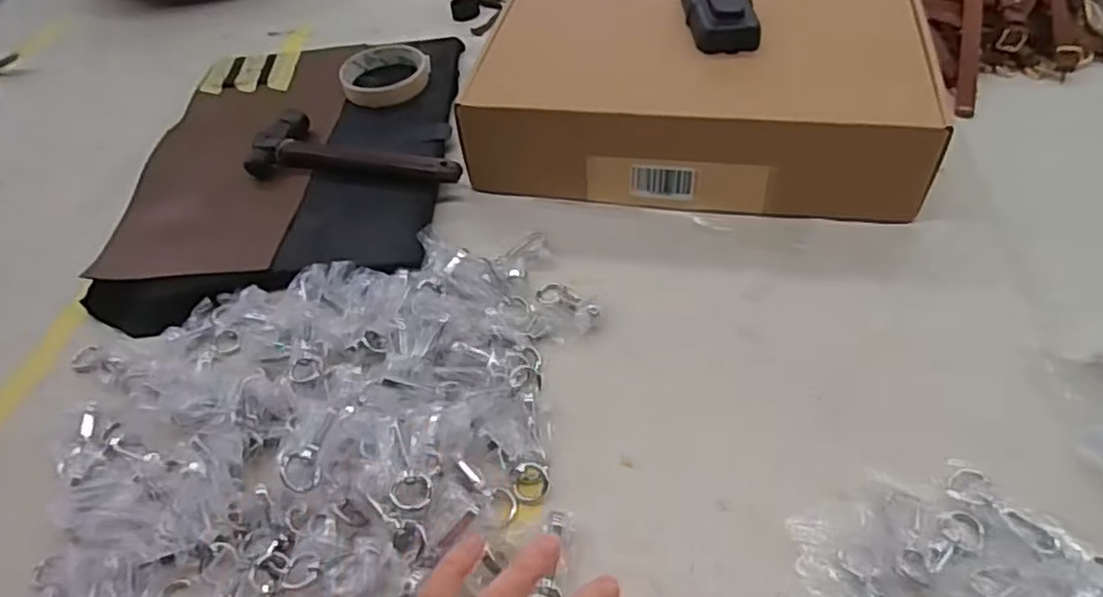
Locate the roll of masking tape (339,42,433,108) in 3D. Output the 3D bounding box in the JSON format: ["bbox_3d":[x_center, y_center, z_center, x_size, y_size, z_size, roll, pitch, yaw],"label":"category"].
[{"bbox_3d":[-0.166,-0.225,0.697,0.087,0.025,0.087,-3,48,3],"label":"roll of masking tape"}]

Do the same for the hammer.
[{"bbox_3d":[-0.166,-0.128,0.607,0.188,0.032,0.075,6,49,11],"label":"hammer"}]

